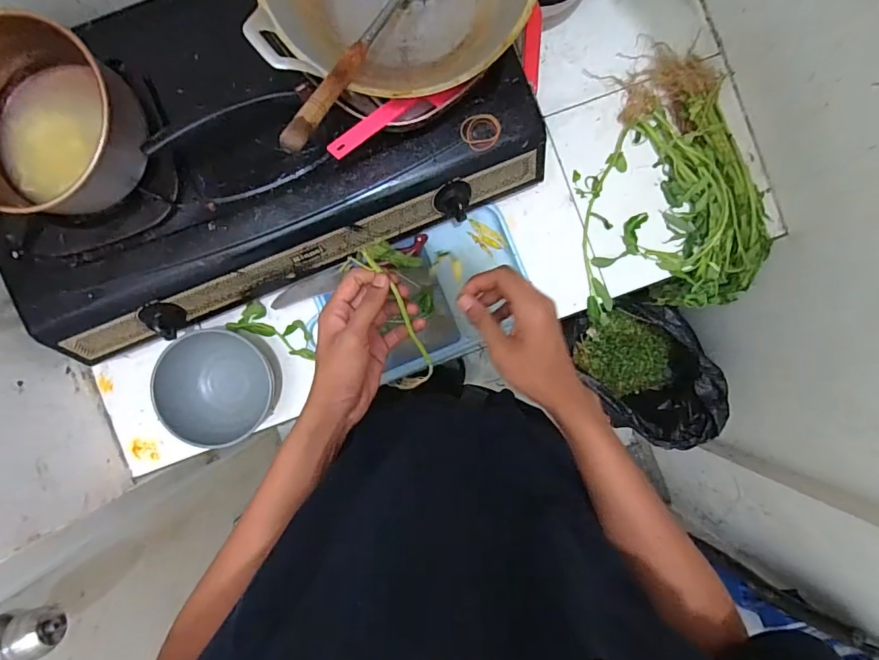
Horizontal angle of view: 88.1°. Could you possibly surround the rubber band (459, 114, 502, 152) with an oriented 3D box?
[{"bbox_3d":[0.052,-0.251,0.574,0.050,0.004,0.044,1,90,-1],"label":"rubber band"}]

